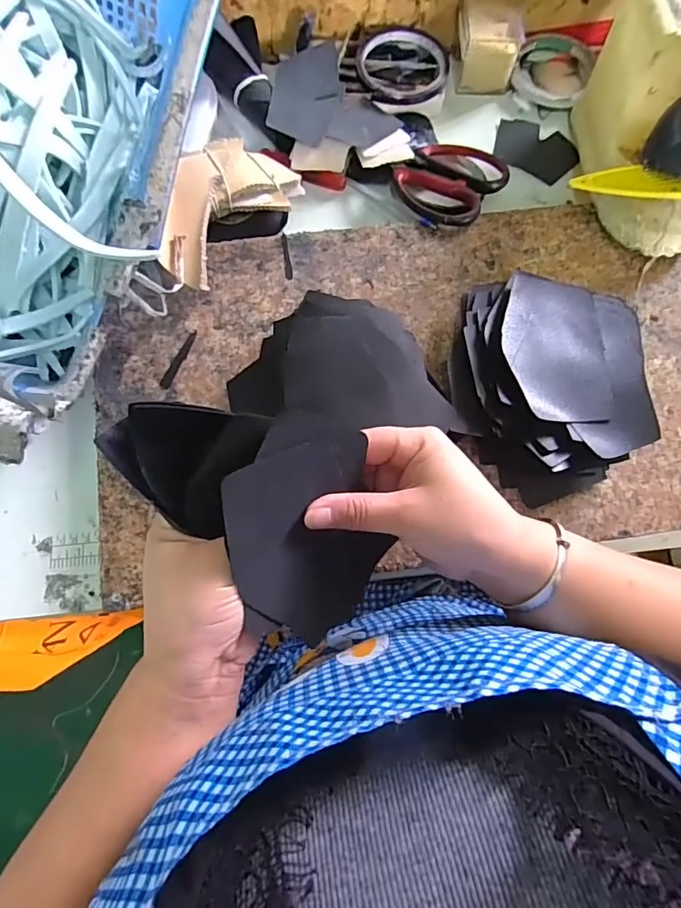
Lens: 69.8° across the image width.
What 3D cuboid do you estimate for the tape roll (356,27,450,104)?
[{"bbox_3d":[0.058,-0.390,0.484,0.090,0.013,0.090,0,76,-2],"label":"tape roll"}]

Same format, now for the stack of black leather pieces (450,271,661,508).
[{"bbox_3d":[0.160,-0.051,0.377,0.148,0.053,0.157,12,76,1],"label":"stack of black leather pieces"}]

